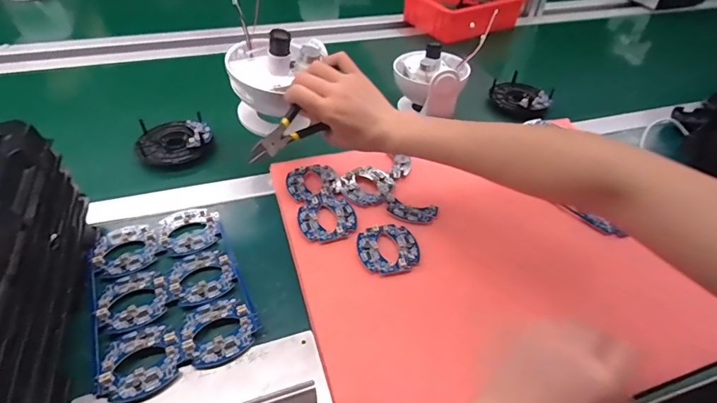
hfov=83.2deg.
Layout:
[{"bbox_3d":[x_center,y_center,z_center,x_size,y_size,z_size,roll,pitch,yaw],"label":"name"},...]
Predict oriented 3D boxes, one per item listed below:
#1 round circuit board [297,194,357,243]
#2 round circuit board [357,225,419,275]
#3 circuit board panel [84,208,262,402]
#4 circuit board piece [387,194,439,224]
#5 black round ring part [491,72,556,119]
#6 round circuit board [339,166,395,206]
[{"bbox_3d":[-0.038,0.018,0.473,0.065,0.006,0.068,1,44,-1],"label":"round circuit board"},{"bbox_3d":[0.033,0.052,0.441,0.064,0.007,0.063,1,44,-1],"label":"round circuit board"},{"bbox_3d":[-0.192,0.087,0.405,0.141,0.016,0.201,-19,48,-21],"label":"circuit board panel"},{"bbox_3d":[0.061,0.011,0.482,0.061,0.010,0.030,15,46,12],"label":"circuit board piece"},{"bbox_3d":[0.279,-0.184,0.692,0.099,0.028,0.091,3,44,-3],"label":"black round ring part"},{"bbox_3d":[0.012,-0.024,0.512,0.063,0.009,0.064,1,44,-1],"label":"round circuit board"}]

